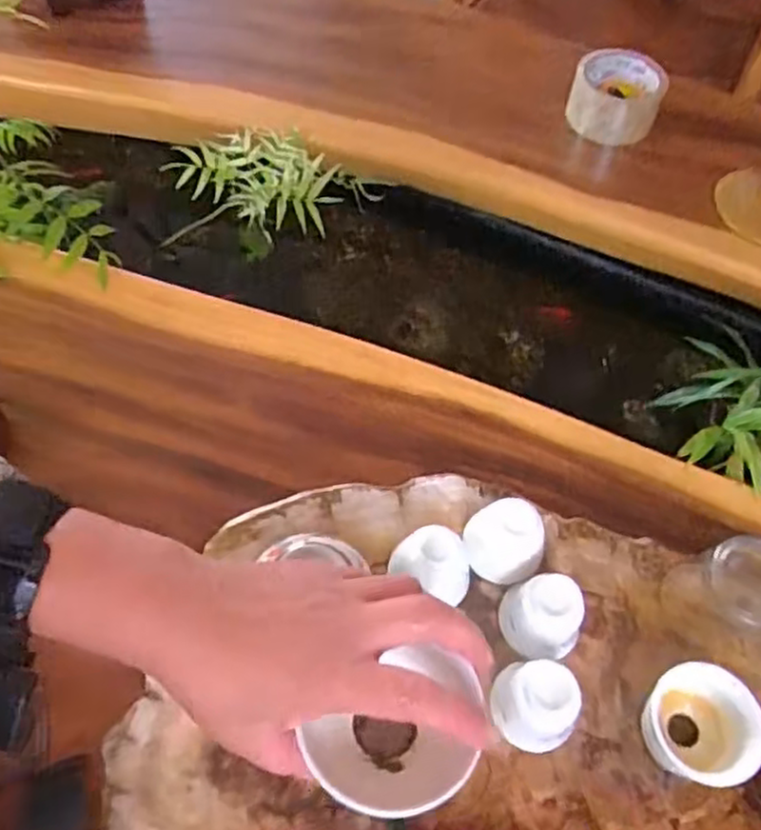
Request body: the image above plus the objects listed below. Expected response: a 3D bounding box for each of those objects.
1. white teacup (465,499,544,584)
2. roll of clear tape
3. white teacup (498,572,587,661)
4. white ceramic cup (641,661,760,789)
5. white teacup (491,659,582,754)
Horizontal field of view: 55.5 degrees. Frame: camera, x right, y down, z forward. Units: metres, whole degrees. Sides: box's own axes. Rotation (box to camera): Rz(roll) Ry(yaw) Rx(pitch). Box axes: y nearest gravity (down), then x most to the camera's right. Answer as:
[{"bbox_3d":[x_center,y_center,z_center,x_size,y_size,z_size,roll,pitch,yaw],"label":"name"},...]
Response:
[{"bbox_3d":[0.078,0.080,0.465,0.039,0.050,0.041,1,57,-2],"label":"white teacup"},{"bbox_3d":[0.257,-0.352,0.790,0.093,0.057,0.102,1,57,-2],"label":"roll of clear tape"},{"bbox_3d":[0.099,0.126,0.445,0.039,0.055,0.041,1,57,-2],"label":"white teacup"},{"bbox_3d":[0.185,0.181,0.421,0.060,0.040,0.061,1,57,-2],"label":"white ceramic cup"},{"bbox_3d":[0.090,0.168,0.420,0.042,0.050,0.042,1,57,-2],"label":"white teacup"}]

